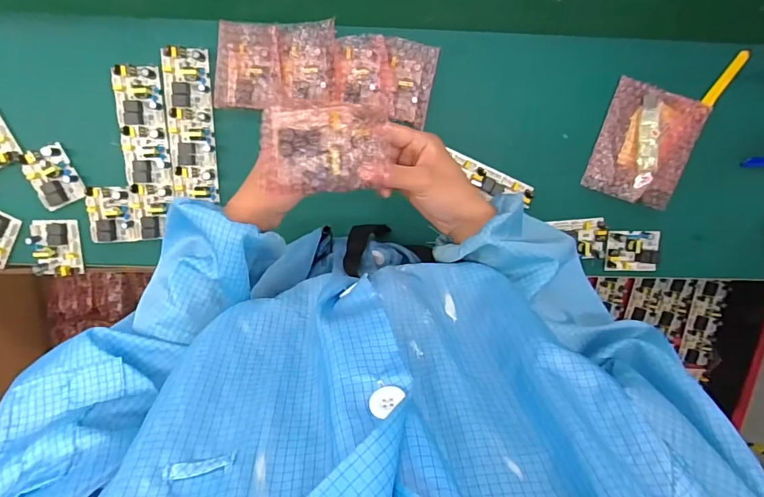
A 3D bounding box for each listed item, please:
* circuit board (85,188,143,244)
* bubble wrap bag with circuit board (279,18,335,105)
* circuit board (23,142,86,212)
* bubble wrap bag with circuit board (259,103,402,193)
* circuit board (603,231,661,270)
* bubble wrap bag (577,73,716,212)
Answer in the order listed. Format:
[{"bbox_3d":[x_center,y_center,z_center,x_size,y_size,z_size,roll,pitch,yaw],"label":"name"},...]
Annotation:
[{"bbox_3d":[-0.390,-0.048,0.635,0.070,0.014,0.079,-4,100,-2],"label":"circuit board"},{"bbox_3d":[-0.101,-0.255,0.599,0.074,0.031,0.103,0,107,2],"label":"bubble wrap bag with circuit board"},{"bbox_3d":[-0.468,-0.100,0.622,0.059,0.016,0.081,-21,100,1],"label":"circuit board"},{"bbox_3d":[-0.046,-0.086,0.373,0.105,0.029,0.073,-5,99,-4],"label":"bubble wrap bag with circuit board"},{"bbox_3d":[0.383,0.005,0.671,0.076,0.014,0.061,0,99,9],"label":"circuit board"},{"bbox_3d":[0.386,-0.152,0.647,0.136,0.028,0.164,19,98,-6],"label":"bubble wrap bag"}]

